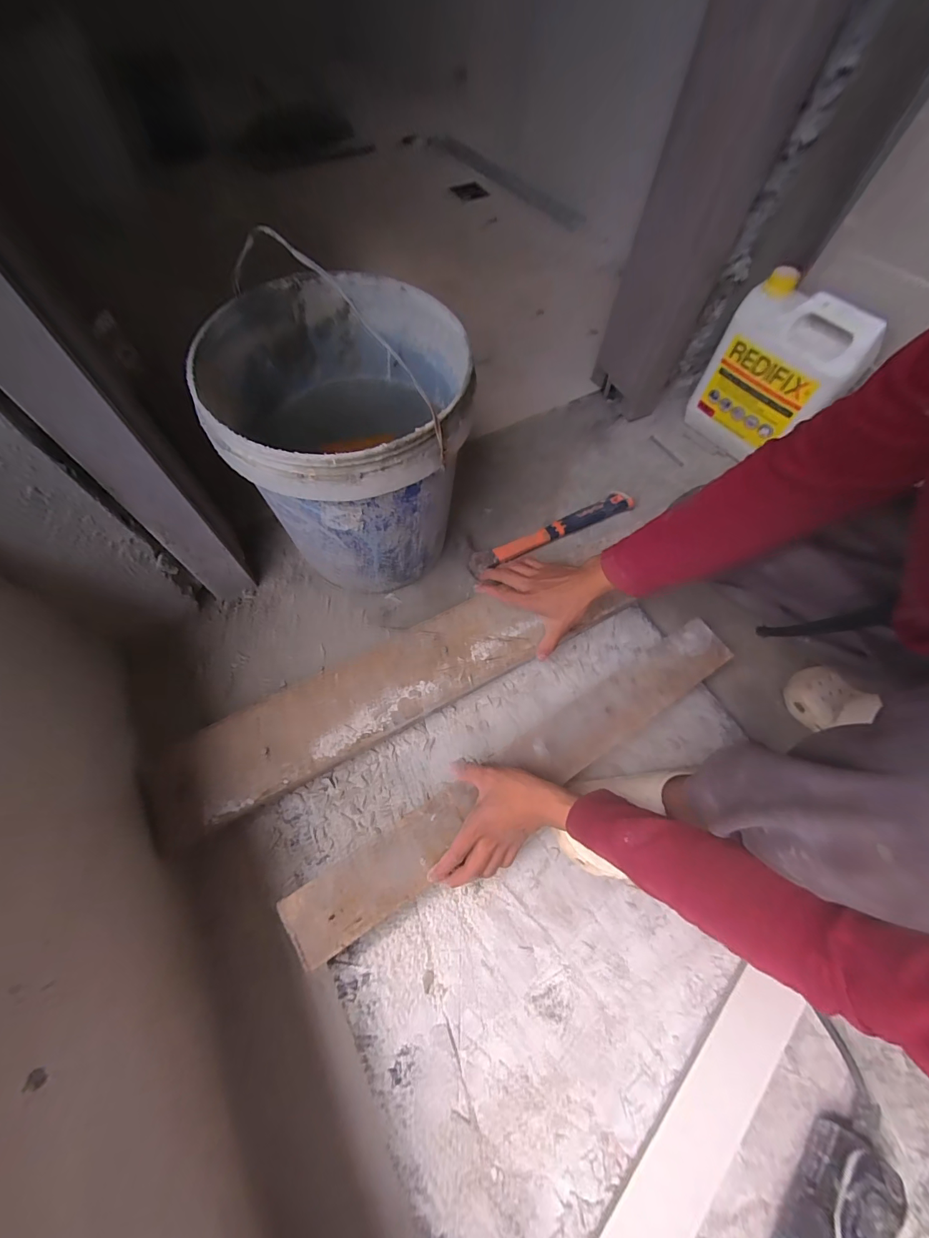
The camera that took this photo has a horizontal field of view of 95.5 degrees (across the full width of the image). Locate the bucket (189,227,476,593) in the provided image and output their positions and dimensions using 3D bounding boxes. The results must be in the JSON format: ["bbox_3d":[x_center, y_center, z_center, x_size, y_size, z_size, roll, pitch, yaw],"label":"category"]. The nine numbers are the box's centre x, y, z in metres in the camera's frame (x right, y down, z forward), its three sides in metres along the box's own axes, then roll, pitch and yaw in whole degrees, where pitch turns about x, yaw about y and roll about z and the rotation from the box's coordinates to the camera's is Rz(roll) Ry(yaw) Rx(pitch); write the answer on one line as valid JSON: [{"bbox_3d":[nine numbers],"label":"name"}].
[{"bbox_3d":[-0.140,-0.221,0.583,0.288,0.297,0.295,1,63,-2],"label":"bucket"}]

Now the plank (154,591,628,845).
[{"bbox_3d":[-0.081,0.078,0.576,0.637,0.019,0.126,-24,66,-14],"label":"plank"}]

